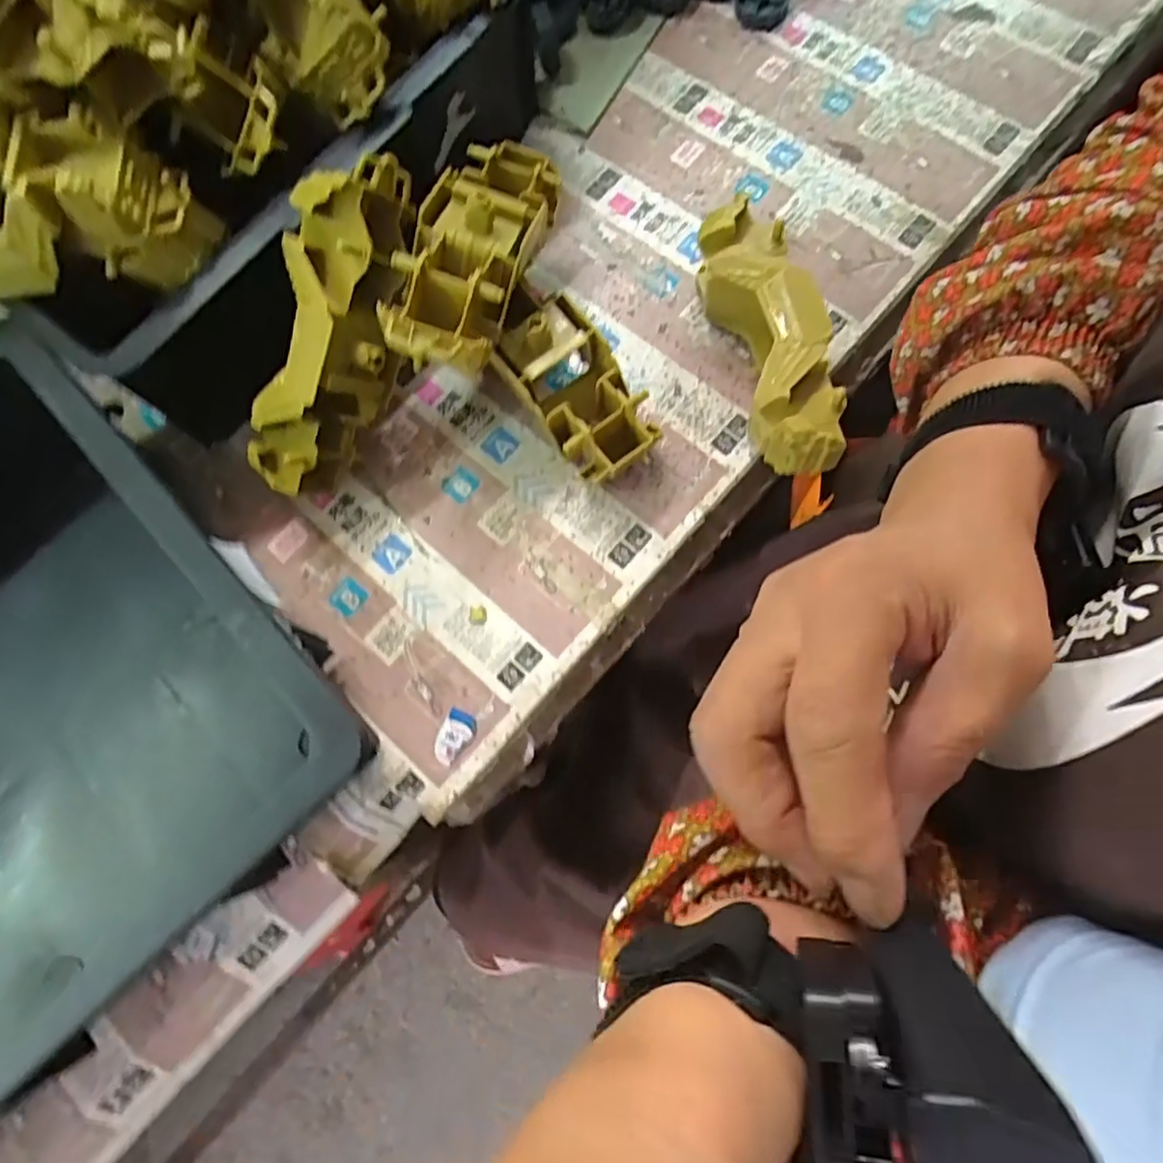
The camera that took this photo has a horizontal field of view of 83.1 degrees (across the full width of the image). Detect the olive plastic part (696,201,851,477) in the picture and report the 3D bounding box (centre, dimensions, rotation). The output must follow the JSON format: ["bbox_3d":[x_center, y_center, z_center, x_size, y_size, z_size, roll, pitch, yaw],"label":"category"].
[{"bbox_3d":[0.109,-0.142,0.383,0.053,0.056,0.163,-14,75,0],"label":"olive plastic part"}]

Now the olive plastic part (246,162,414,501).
[{"bbox_3d":[-0.130,-0.131,0.354,0.057,0.054,0.174,27,111,6],"label":"olive plastic part"}]

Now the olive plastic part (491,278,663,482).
[{"bbox_3d":[-0.007,-0.118,0.387,0.064,0.057,0.131,-40,77,-7],"label":"olive plastic part"}]

